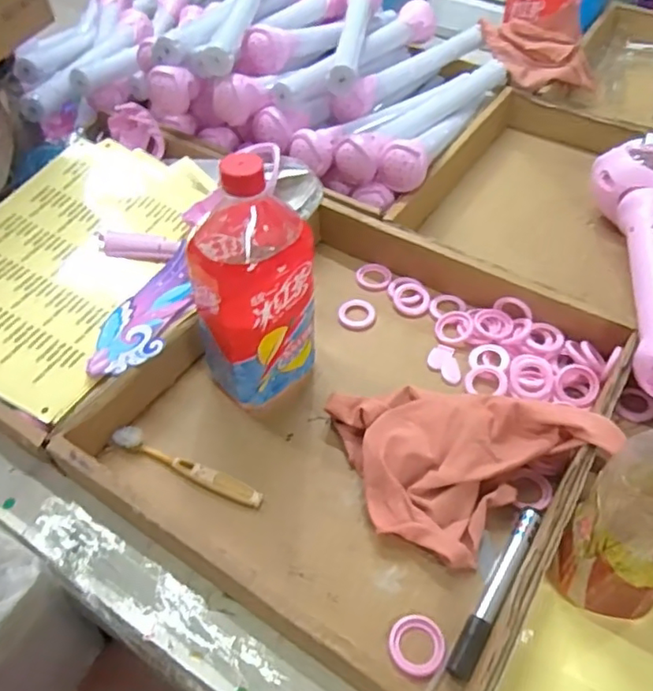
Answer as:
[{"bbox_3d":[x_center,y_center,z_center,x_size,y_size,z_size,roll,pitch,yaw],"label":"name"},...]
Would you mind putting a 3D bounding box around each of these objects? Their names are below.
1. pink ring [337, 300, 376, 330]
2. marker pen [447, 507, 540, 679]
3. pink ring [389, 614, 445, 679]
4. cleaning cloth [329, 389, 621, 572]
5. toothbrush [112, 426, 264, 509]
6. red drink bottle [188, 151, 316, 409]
[{"bbox_3d":[0.032,-0.032,0.611,0.037,0.009,0.035,-1,50,1],"label":"pink ring"},{"bbox_3d":[0.122,0.170,0.426,0.016,0.016,0.135,26,55,22],"label":"marker pen"},{"bbox_3d":[0.062,0.202,0.406,0.036,0.004,0.037,-1,50,1],"label":"pink ring"},{"bbox_3d":[0.113,0.079,0.480,0.185,0.052,0.155,-17,51,-12],"label":"cleaning cloth"},{"bbox_3d":[-0.114,0.099,0.493,0.138,0.016,0.019,19,53,17],"label":"toothbrush"},{"bbox_3d":[-0.065,-0.046,0.484,0.089,0.216,0.082,-36,57,-25],"label":"red drink bottle"}]

